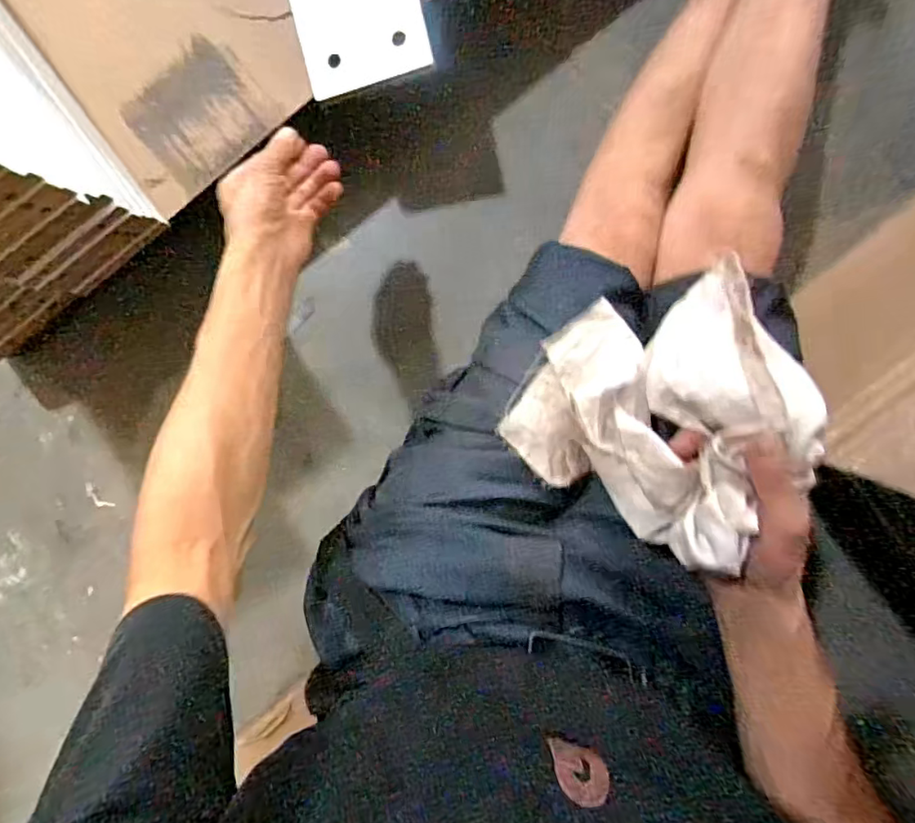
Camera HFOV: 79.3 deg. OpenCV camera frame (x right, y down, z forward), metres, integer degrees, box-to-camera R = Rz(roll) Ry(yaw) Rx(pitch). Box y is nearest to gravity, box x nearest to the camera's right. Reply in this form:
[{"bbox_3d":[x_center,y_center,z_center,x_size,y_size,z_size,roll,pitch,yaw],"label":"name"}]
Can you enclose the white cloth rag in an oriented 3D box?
[{"bbox_3d":[0.135,-0.011,0.385,0.065,0.196,0.177,16,104,-42],"label":"white cloth rag"}]

